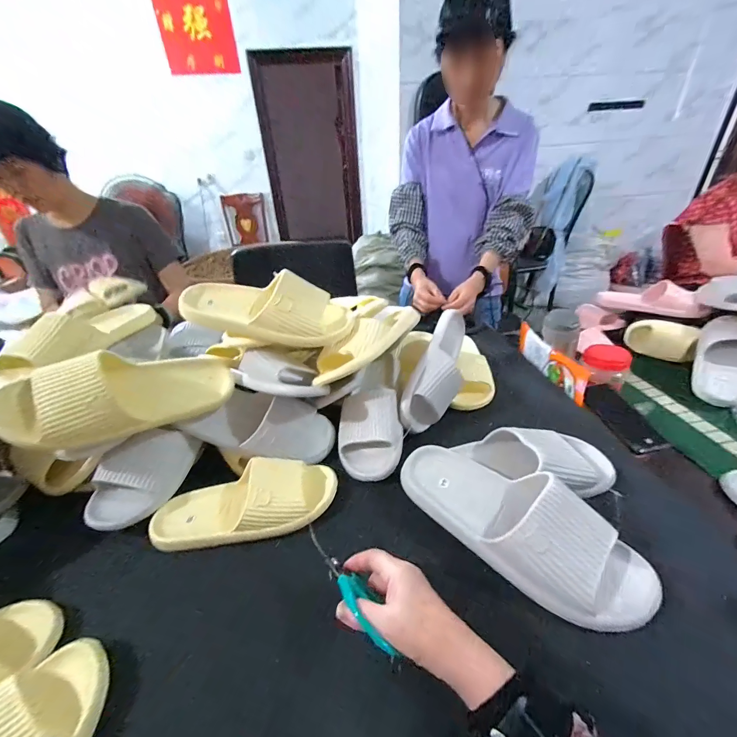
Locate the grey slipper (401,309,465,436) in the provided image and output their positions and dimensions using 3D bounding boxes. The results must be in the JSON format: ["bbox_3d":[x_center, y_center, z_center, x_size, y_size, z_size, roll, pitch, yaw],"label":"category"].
[{"bbox_3d":[0.135,0.006,0.609,0.071,0.089,0.264,14,58,26],"label":"grey slipper"}]

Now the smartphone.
[{"bbox_3d":[0.483,0.090,0.649,0.075,0.015,0.172,-5,32,-2],"label":"smartphone"}]

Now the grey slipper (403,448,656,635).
[{"bbox_3d":[0.167,0.175,0.394,0.279,0.073,0.113,19,39,32],"label":"grey slipper"}]

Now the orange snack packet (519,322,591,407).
[{"bbox_3d":[0.396,-0.020,0.746,0.016,0.070,0.240,-7,32,-6],"label":"orange snack packet"}]

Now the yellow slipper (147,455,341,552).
[{"bbox_3d":[-0.169,0.174,0.458,0.242,0.061,0.099,-5,32,-1],"label":"yellow slipper"}]

